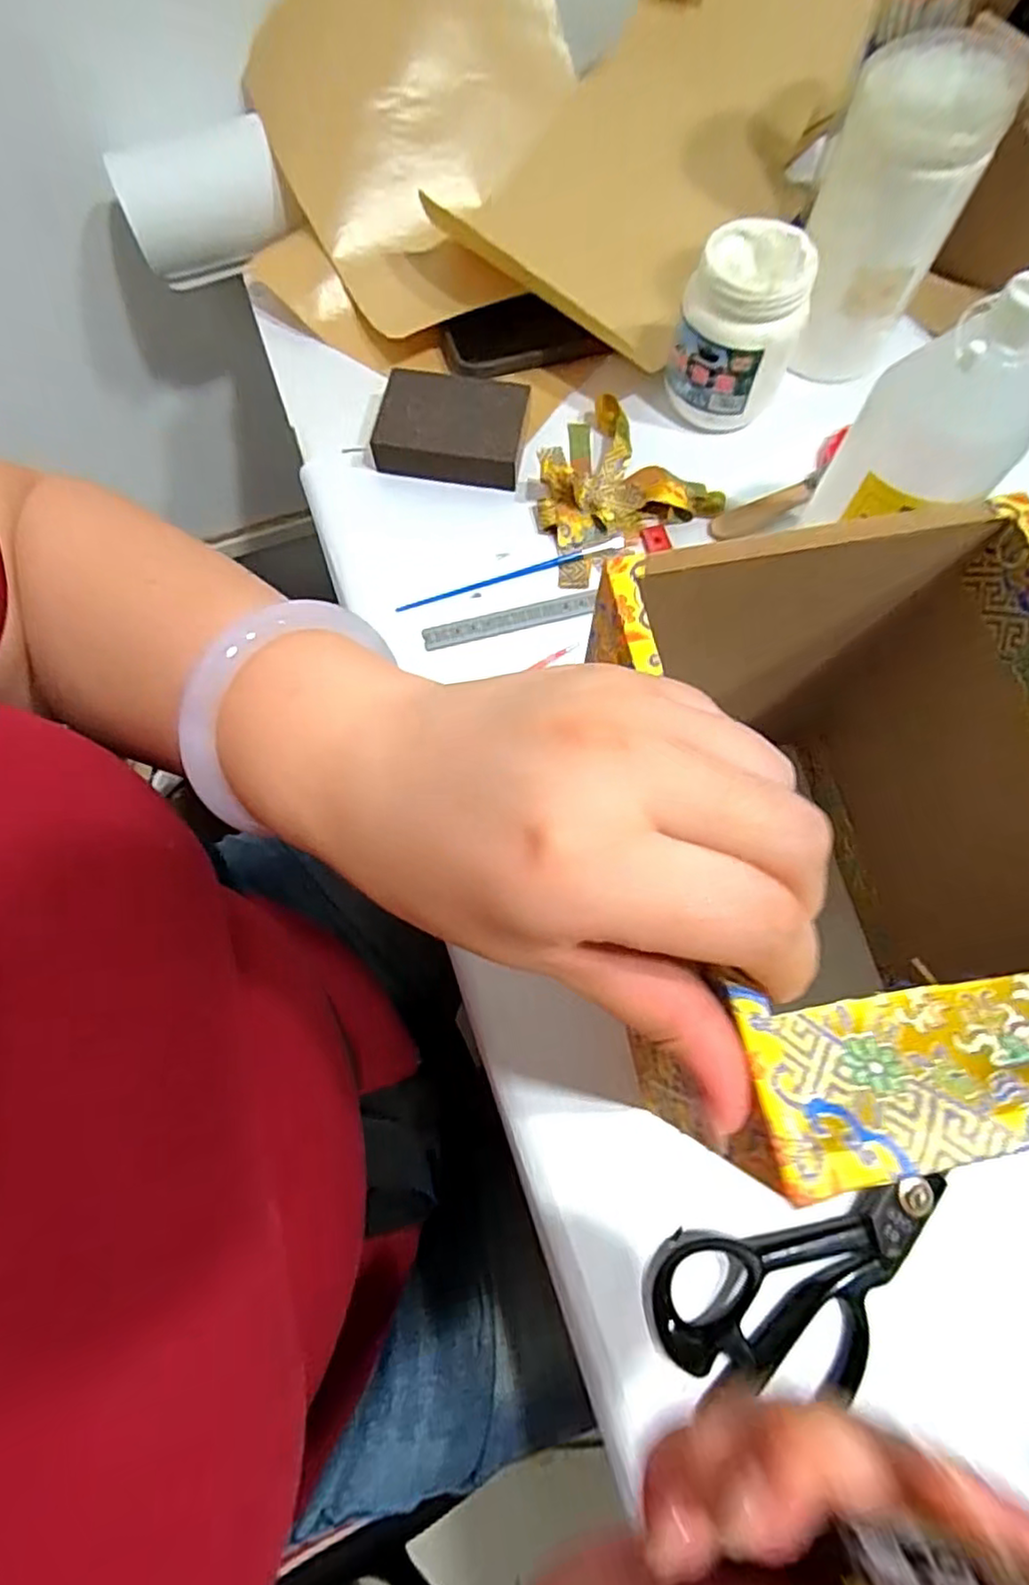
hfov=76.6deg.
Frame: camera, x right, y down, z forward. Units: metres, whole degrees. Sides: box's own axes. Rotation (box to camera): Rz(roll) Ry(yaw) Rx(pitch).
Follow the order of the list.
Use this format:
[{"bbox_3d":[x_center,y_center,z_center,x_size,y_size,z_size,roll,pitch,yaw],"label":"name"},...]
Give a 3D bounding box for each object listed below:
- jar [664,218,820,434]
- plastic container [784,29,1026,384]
[{"bbox_3d":[0.143,-0.297,0.420,0.071,0.089,0.073,0,71,0],"label":"jar"},{"bbox_3d":[0.228,-0.356,0.411,0.082,0.142,0.082,23,72,8],"label":"plastic container"}]

